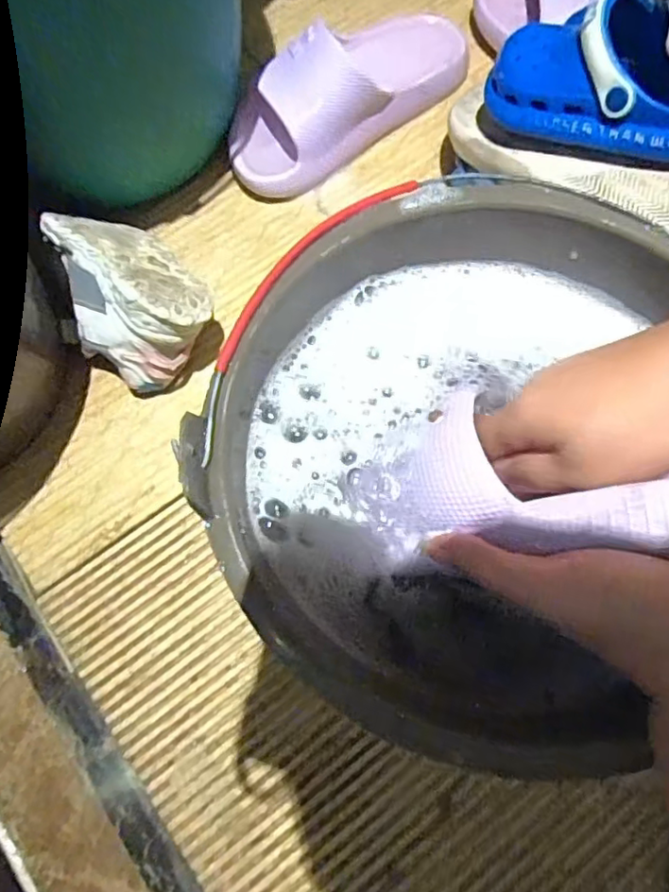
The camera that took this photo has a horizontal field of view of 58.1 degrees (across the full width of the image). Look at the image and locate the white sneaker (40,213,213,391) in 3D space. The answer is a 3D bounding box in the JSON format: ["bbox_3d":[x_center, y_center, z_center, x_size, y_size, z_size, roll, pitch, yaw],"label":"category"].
[{"bbox_3d":[-0.154,-0.119,0.450,0.094,0.088,0.145,-28,75,-7],"label":"white sneaker"}]

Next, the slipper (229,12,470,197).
[{"bbox_3d":[0.016,-0.311,0.521,0.243,0.072,0.100,-35,76,-9],"label":"slipper"}]

